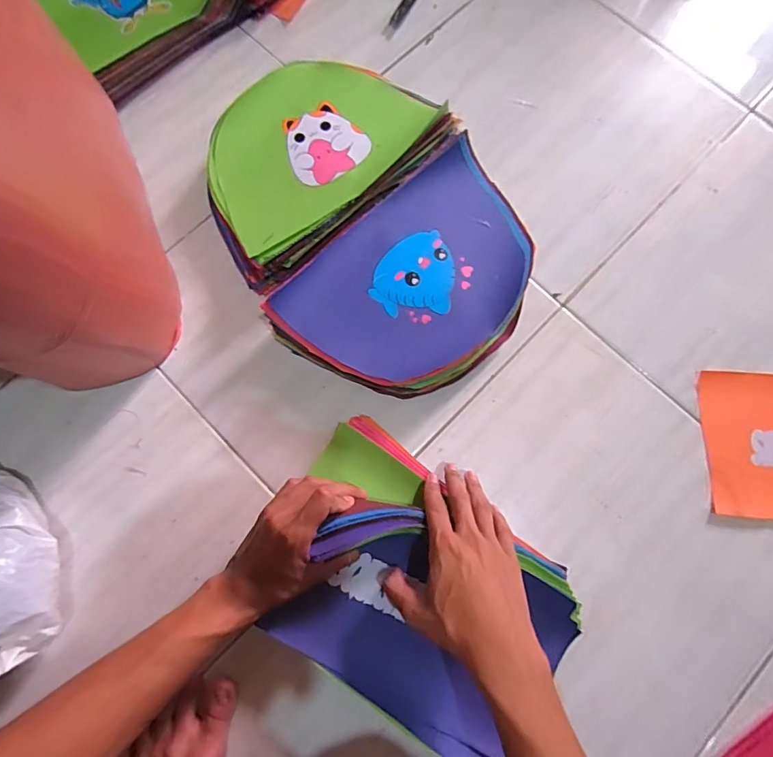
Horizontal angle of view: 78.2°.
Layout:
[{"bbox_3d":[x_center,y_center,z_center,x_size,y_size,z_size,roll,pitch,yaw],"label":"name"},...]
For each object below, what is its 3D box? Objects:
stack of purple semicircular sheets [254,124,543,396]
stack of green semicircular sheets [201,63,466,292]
[{"bbox_3d":[0.042,-0.106,0.556,0.209,0.059,0.301,42,80,10],"label":"stack of purple semicircular sheets"},{"bbox_3d":[-0.094,-0.271,0.595,0.298,0.061,0.219,-42,79,-9],"label":"stack of green semicircular sheets"}]

